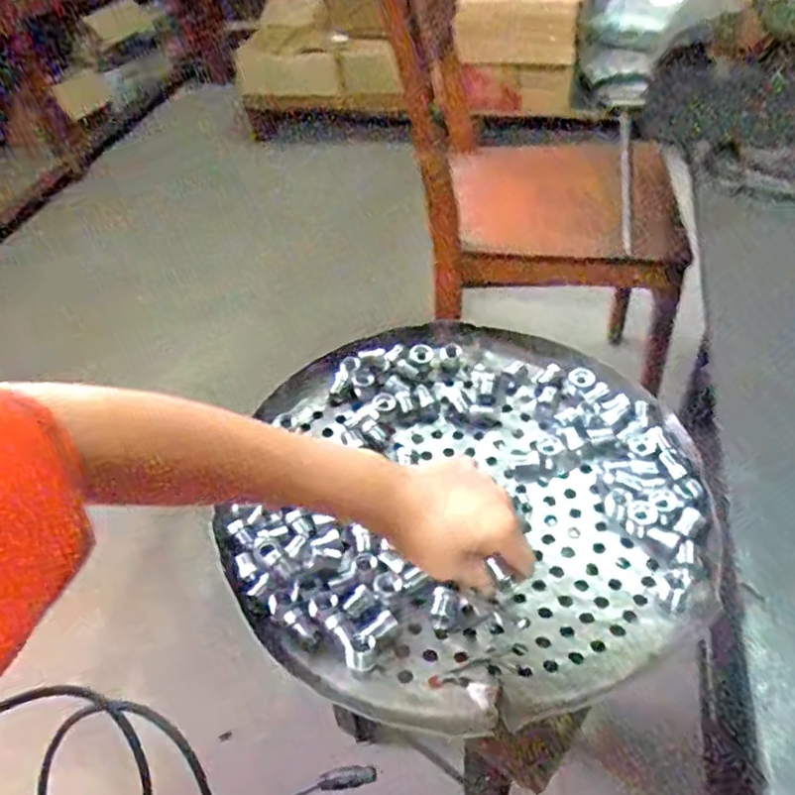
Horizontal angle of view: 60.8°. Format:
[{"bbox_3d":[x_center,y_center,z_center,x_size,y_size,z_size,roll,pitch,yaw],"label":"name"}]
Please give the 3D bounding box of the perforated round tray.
[{"bbox_3d":[0.055,0.073,0.556,0.376,0.049,0.361,-3,44,3],"label":"perforated round tray"}]

